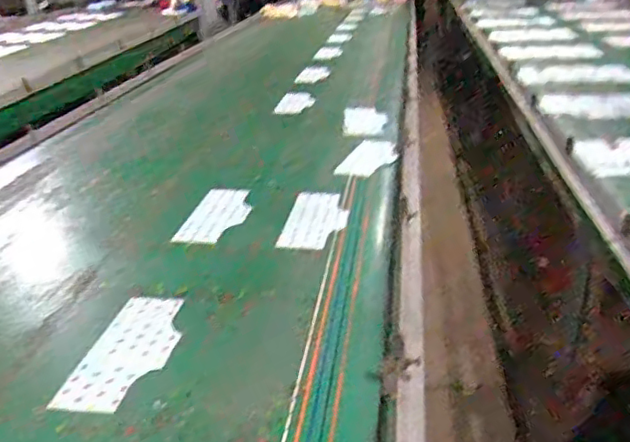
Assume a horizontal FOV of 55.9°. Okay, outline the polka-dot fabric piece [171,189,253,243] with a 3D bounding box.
[{"bbox_3d":[-0.237,-0.020,1.478,0.146,0.006,0.274,2,27,8],"label":"polka-dot fabric piece"}]

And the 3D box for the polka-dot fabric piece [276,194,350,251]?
[{"bbox_3d":[0.005,-0.009,1.432,0.142,0.013,0.279,0,26,10],"label":"polka-dot fabric piece"}]

